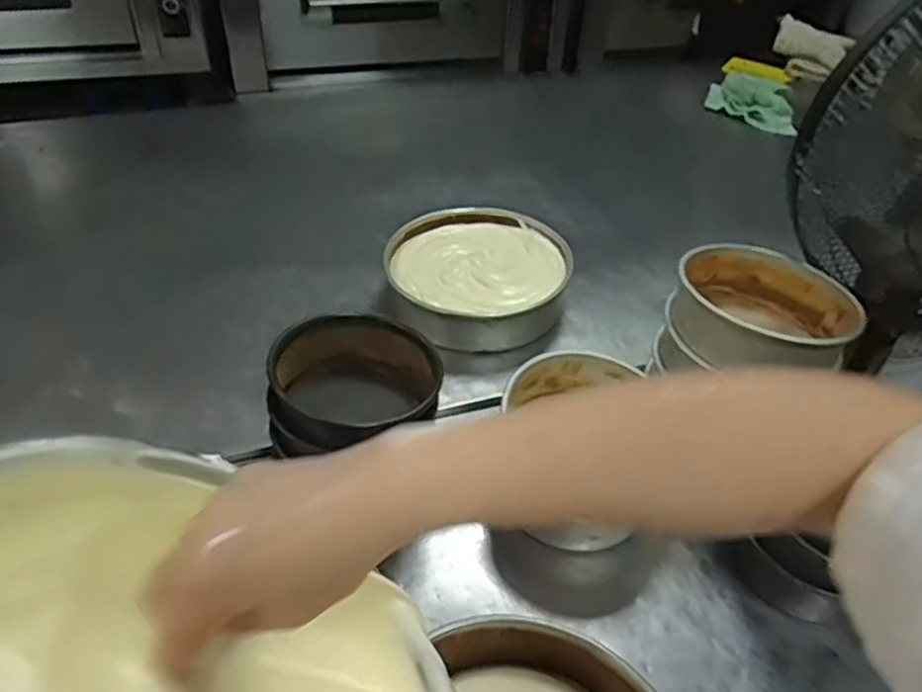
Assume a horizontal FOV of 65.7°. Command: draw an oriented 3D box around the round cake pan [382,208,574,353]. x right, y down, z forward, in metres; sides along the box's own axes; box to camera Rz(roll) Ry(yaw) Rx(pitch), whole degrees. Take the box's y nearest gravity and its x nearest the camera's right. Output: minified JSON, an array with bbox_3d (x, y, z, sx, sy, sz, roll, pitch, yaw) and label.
[{"bbox_3d":[0.025,-0.096,1.043,0.253,0.077,0.259,2,42,-2],"label":"round cake pan"}]

